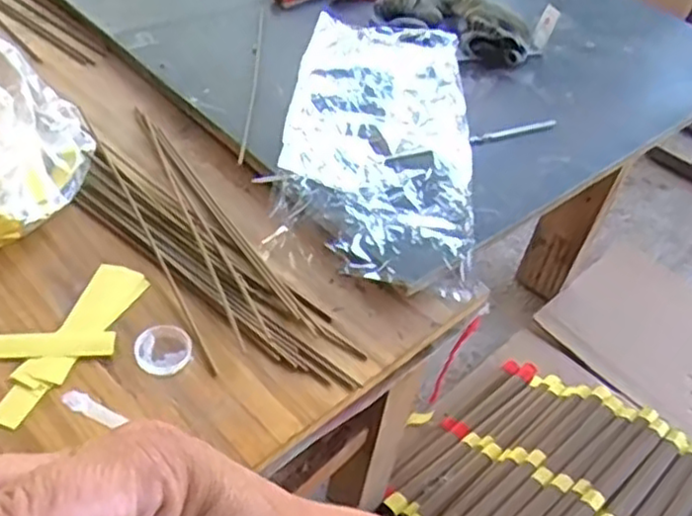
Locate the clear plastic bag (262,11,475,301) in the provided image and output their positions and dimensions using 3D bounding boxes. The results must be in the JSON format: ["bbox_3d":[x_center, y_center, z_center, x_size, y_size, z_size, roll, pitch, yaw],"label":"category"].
[{"bbox_3d":[0.034,-0.123,0.695,0.178,0.038,0.382,10,43,-1],"label":"clear plastic bag"}]

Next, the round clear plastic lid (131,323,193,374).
[{"bbox_3d":[-0.127,0.063,0.502,0.037,0.008,0.038,6,44,-6],"label":"round clear plastic lid"}]

